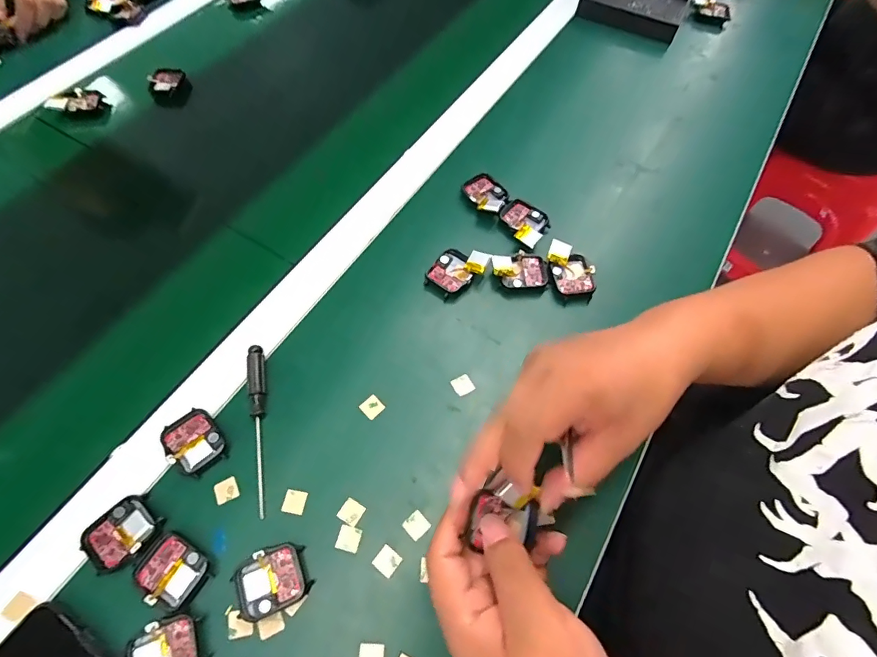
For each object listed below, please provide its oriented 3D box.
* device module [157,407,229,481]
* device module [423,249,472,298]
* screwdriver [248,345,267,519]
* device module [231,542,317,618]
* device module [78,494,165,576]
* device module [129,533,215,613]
[{"bbox_3d":[-0.184,0.086,0.340,0.037,0.008,0.045,-37,69,-19],"label":"device module"},{"bbox_3d":[0.013,-0.052,0.420,0.038,0.015,0.046,27,64,11],"label":"device module"},{"bbox_3d":[-0.138,0.073,0.346,0.011,0.011,0.131,-10,63,-7],"label":"screwdriver"},{"bbox_3d":[-0.112,0.167,0.301,0.045,0.010,0.037,-19,64,-12],"label":"device module"},{"bbox_3d":[-0.218,0.141,0.310,0.037,0.006,0.045,38,67,17],"label":"device module"},{"bbox_3d":[-0.177,0.162,0.300,0.044,0.005,0.037,27,64,12],"label":"device module"}]

